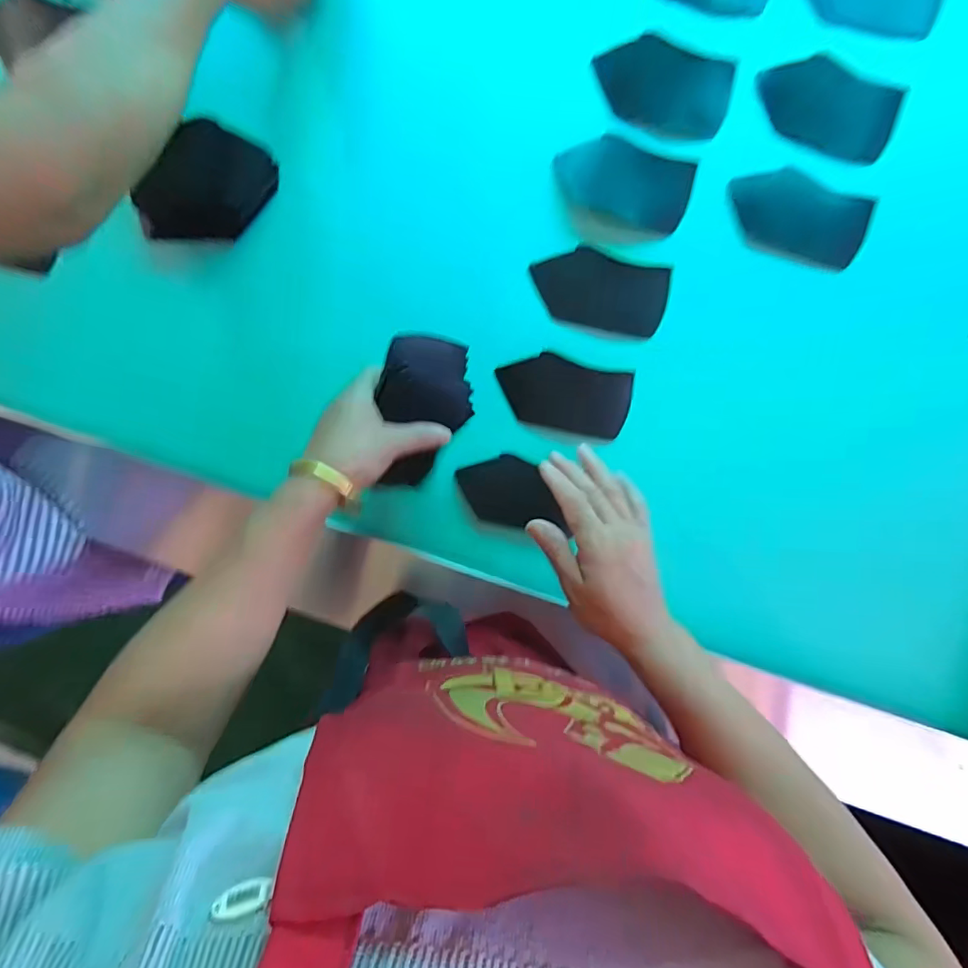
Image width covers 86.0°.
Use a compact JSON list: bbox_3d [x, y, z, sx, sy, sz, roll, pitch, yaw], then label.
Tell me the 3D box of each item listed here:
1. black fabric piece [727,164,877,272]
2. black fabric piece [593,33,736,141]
[{"bbox_3d":[0.297,-0.252,0.493,0.129,0.008,0.066,20,109,2],"label":"black fabric piece"},{"bbox_3d":[0.166,-0.368,0.483,0.123,0.009,0.077,18,94,1],"label":"black fabric piece"}]

